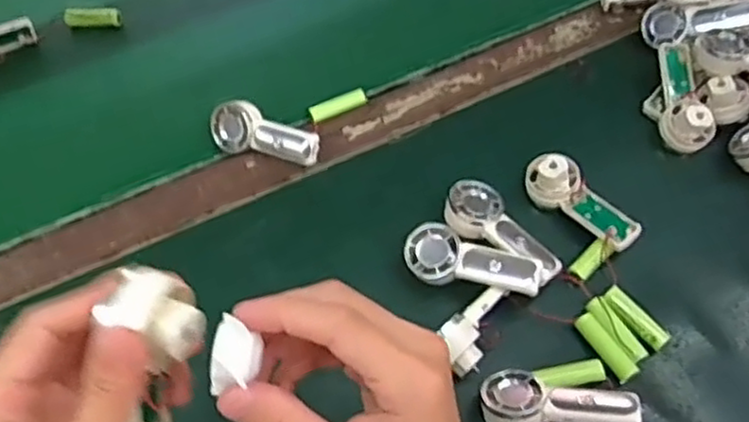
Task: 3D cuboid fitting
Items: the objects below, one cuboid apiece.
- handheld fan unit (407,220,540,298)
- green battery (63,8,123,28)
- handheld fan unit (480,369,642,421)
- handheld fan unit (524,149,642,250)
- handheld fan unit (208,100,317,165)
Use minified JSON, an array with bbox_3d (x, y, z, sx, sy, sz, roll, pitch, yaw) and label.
[{"bbox_3d":[0.066,0.039,0.489,0.092,0.036,0.032,18,58,13],"label":"handheld fan unit"},{"bbox_3d":[-0.267,-0.183,0.674,0.051,0.018,0.014,-5,56,-3],"label":"green battery"},{"bbox_3d":[0.112,0.119,0.437,0.090,0.038,0.038,1,56,2],"label":"handheld fan unit"},{"bbox_3d":[0.152,-0.006,0.522,0.029,0.031,0.092,-38,63,-22],"label":"handheld fan unit"},{"bbox_3d":[-0.087,-0.060,0.564,0.096,0.029,0.029,19,59,13],"label":"handheld fan unit"}]

